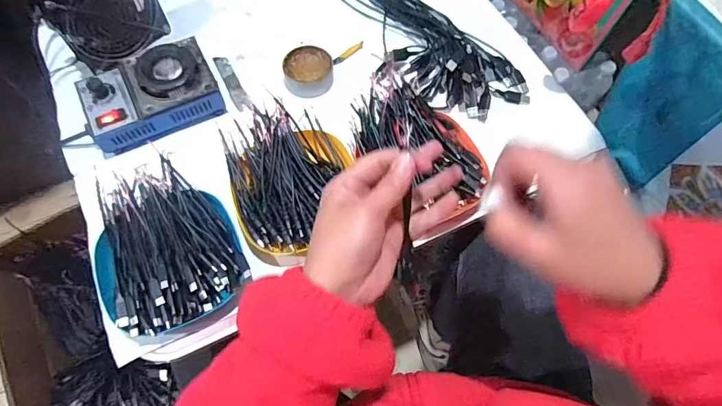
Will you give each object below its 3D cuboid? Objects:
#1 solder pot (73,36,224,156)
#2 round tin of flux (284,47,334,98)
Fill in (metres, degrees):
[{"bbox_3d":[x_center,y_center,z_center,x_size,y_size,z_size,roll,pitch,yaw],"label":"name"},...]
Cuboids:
[{"bbox_3d":[-0.250,-0.130,0.528,0.148,0.066,0.097,-23,70,-11],"label":"solder pot"},{"bbox_3d":[-0.068,-0.172,0.576,0.063,0.026,0.066,1,67,-2],"label":"round tin of flux"}]

